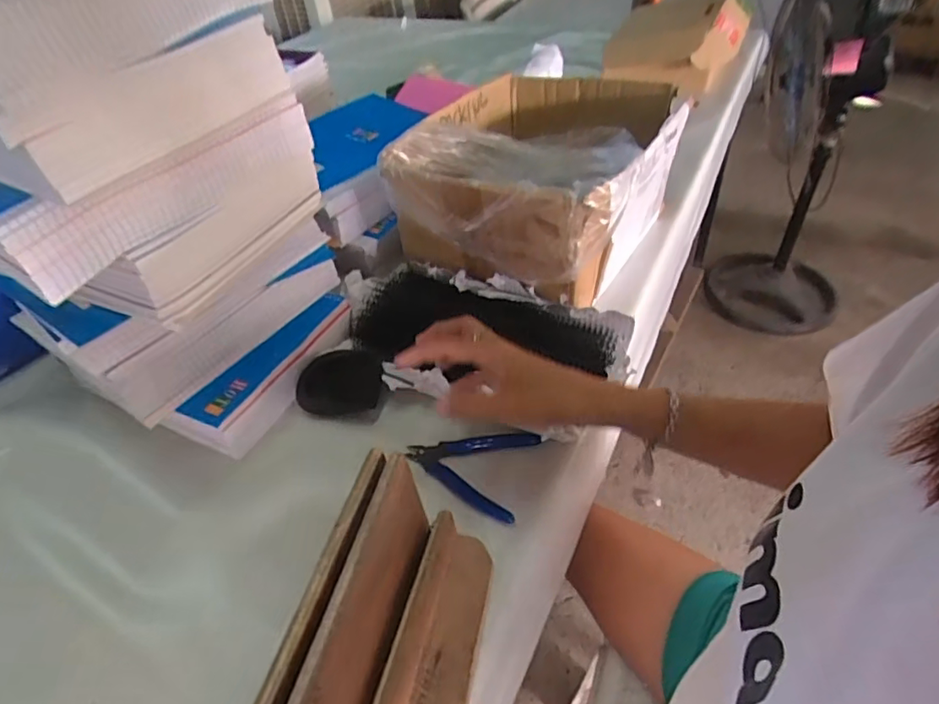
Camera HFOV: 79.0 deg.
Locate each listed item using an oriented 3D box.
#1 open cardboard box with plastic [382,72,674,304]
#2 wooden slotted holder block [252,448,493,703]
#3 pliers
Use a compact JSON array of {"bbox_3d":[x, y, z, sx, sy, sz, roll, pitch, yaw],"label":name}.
[{"bbox_3d":[0.086,-0.218,0.713,0.259,0.143,0.306,17,49,24],"label":"open cardboard box with plastic"},{"bbox_3d":[-0.049,0.187,0.371,0.090,0.119,0.195,6,46,14],"label":"wooden slotted holder block"},{"bbox_3d":[-0.002,0.100,0.530,0.115,0.006,0.094,12,47,19],"label":"pliers"}]

